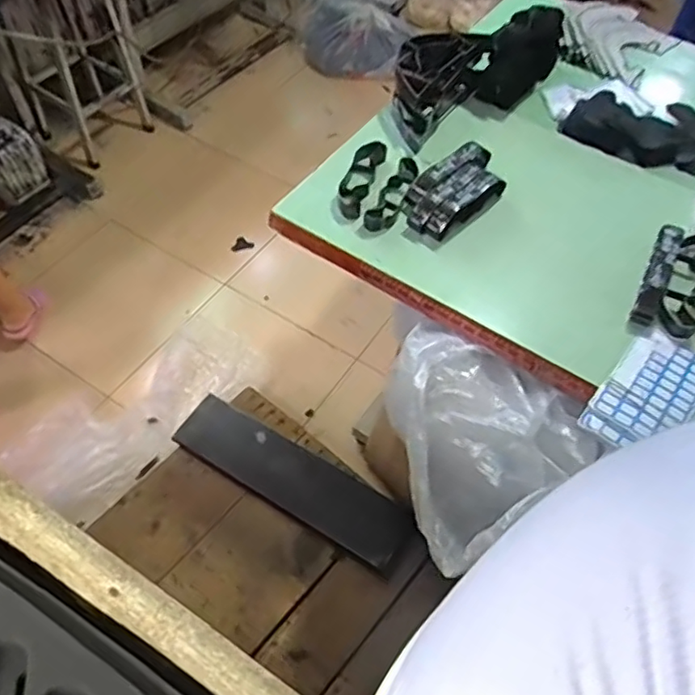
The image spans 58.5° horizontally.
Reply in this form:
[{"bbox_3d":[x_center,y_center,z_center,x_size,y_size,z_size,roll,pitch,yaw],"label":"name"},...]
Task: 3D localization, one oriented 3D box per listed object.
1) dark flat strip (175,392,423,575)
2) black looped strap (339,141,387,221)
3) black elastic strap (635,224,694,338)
[{"bbox_3d":[-0.125,0.321,1.521,0.637,0.026,0.161,28,61,14],"label":"dark flat strip"},{"bbox_3d":[0.024,-0.318,1.172,0.056,0.018,0.195,18,73,8],"label":"black looped strap"},{"bbox_3d":[0.547,-0.111,1.031,0.100,0.066,0.221,21,59,10],"label":"black elastic strap"}]

